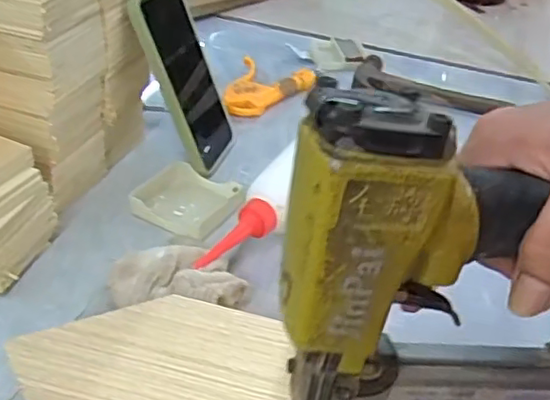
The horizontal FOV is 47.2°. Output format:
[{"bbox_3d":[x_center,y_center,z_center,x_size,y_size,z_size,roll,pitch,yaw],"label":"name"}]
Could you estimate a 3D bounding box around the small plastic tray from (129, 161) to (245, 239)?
[{"bbox_3d":[-0.076,-0.001,0.548,0.083,0.017,0.073,23,41,22],"label":"small plastic tray"}]

